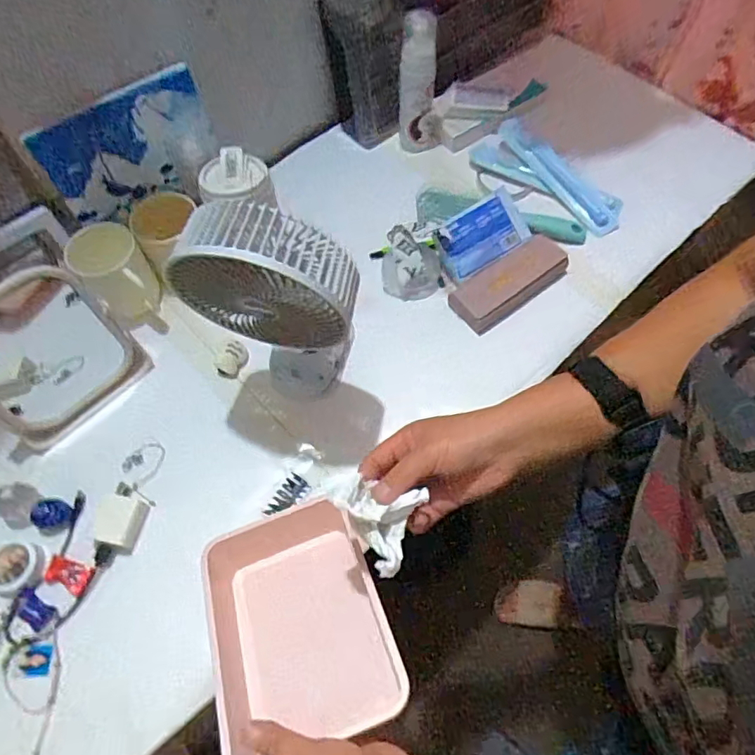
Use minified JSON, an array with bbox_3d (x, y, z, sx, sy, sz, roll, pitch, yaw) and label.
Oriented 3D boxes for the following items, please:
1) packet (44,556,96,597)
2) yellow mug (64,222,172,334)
[{"bbox_3d":[-0.323,0.206,0.565,0.047,0.009,0.027,15,64,11],"label":"packet"},{"bbox_3d":[-0.319,-0.120,0.685,0.080,0.098,0.125,-36,66,-15],"label":"yellow mug"}]

